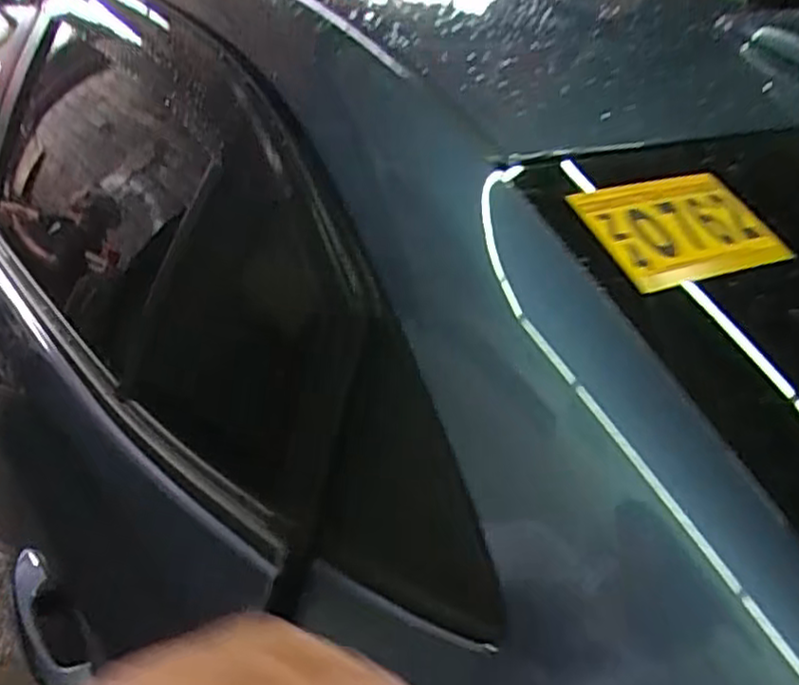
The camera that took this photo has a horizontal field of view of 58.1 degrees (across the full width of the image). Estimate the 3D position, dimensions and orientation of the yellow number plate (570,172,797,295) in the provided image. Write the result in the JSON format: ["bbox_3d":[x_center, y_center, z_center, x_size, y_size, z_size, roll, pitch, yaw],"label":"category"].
[{"bbox_3d":[0.201,-0.081,0.516,0.136,0.010,0.095,-14,56,-21],"label":"yellow number plate"}]

